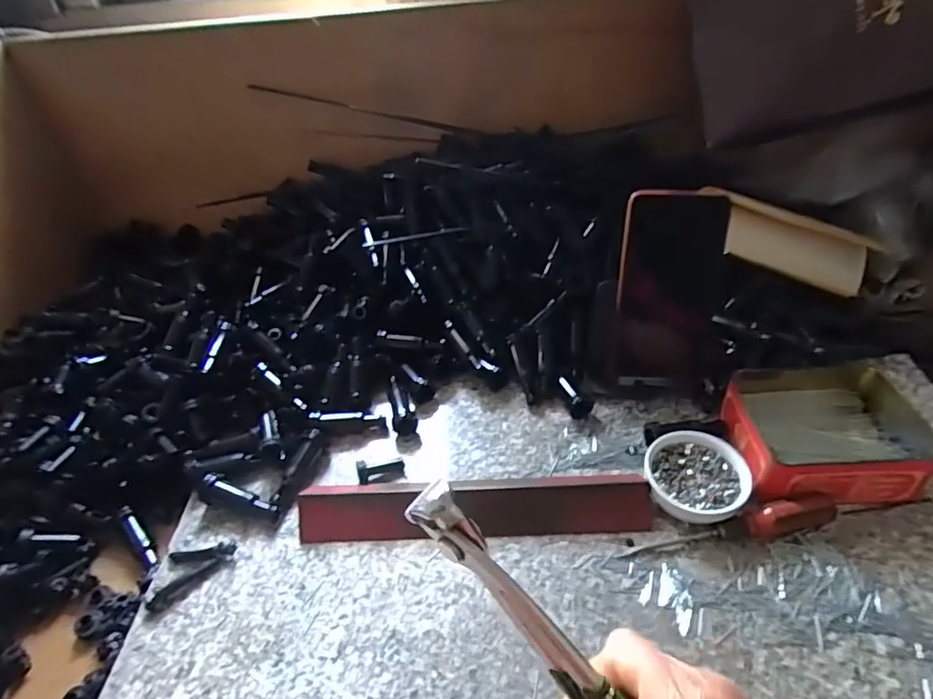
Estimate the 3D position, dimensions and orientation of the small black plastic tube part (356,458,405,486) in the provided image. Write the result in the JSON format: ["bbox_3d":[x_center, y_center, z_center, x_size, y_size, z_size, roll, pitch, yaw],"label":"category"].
[{"bbox_3d":[-0.070,0.099,0.459,0.038,0.011,0.016,-3,38,-22],"label":"small black plastic tube part"}]

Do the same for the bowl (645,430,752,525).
[{"bbox_3d":[0.172,0.098,0.421,0.071,0.027,0.069,-3,41,3],"label":"bowl"}]

